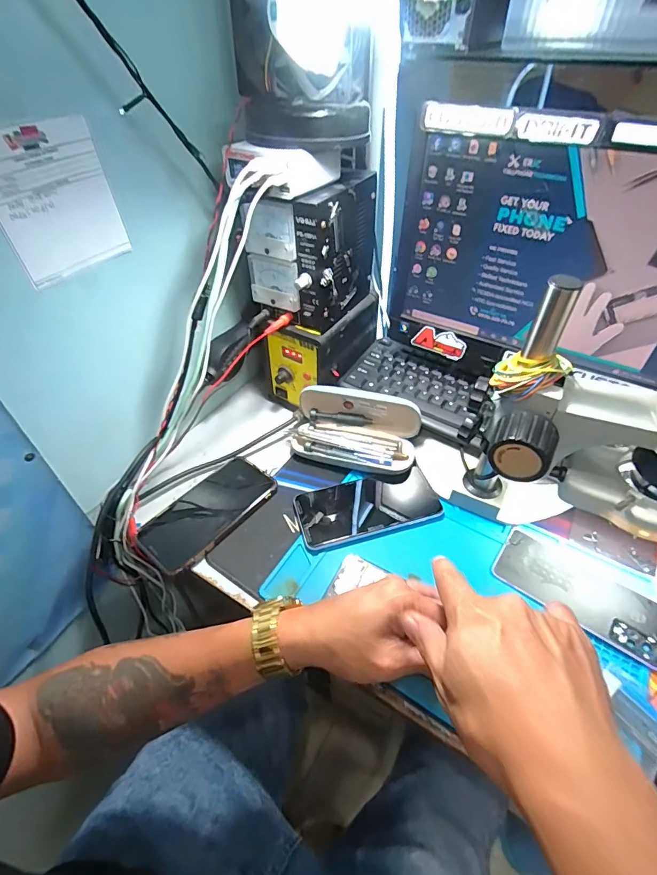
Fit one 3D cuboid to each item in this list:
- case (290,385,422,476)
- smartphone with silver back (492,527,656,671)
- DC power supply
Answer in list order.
[{"bbox_3d":[0.031,-0.014,0.530,0.162,0.068,0.082,11,47,11],"label":"case"},{"bbox_3d":[0.254,0.154,0.422,0.155,0.008,0.072,30,53,26],"label":"smartphone with silver back"},{"bbox_3d":[-0.017,-0.233,0.513,0.106,0.140,0.146,19,49,18],"label":"DC power supply"}]

